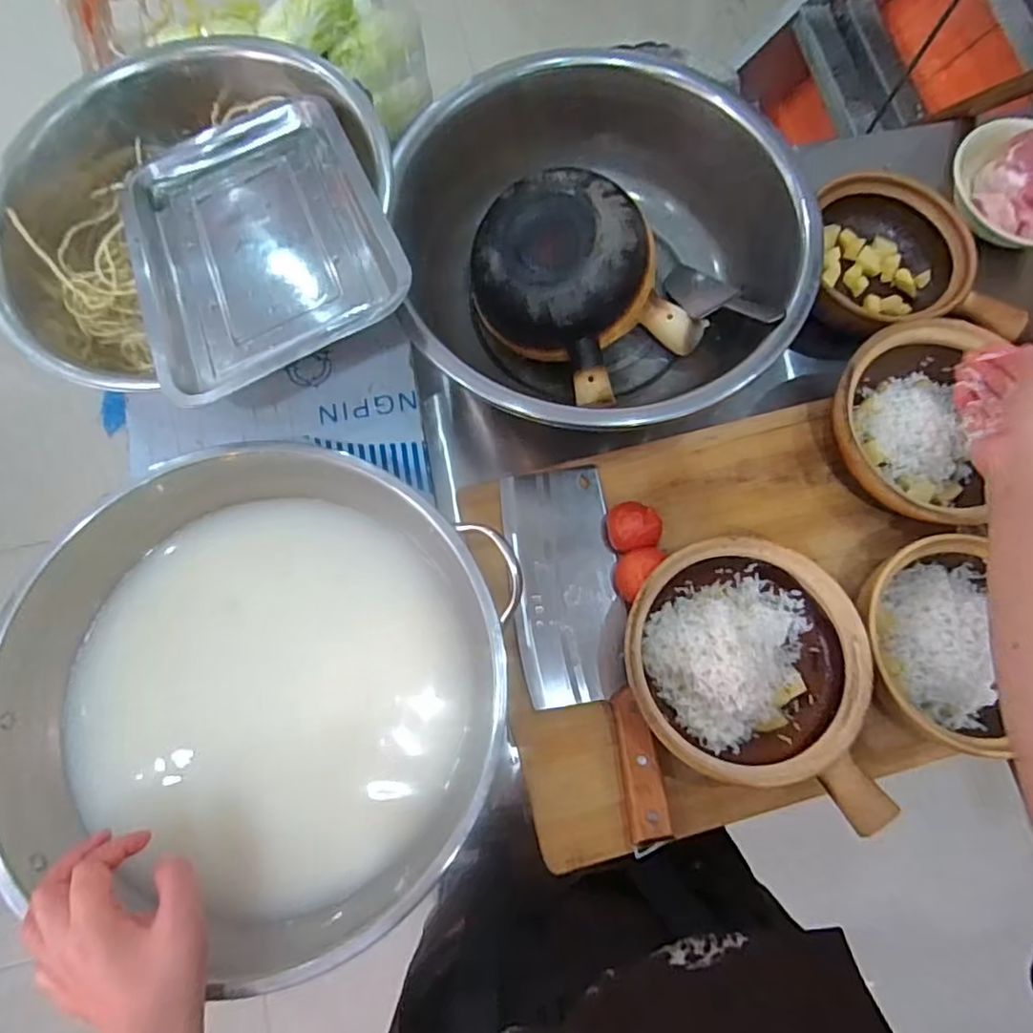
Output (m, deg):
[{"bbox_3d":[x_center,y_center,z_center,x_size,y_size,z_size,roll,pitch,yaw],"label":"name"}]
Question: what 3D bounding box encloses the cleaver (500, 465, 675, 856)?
[{"bbox_3d":[0.049,0.101,0.504,0.089,0.024,0.296,-7,74,-3],"label":"cleaver"}]

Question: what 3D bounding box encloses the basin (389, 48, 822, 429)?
[{"bbox_3d":[0.069,-0.234,0.577,0.352,0.123,0.333,0,74,-1],"label":"basin"}]

